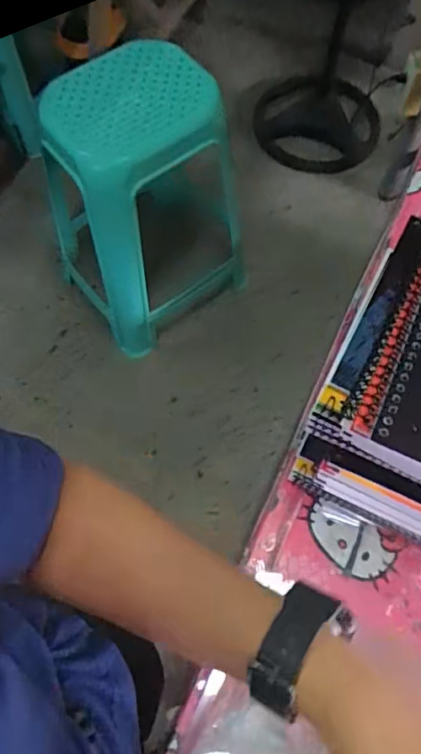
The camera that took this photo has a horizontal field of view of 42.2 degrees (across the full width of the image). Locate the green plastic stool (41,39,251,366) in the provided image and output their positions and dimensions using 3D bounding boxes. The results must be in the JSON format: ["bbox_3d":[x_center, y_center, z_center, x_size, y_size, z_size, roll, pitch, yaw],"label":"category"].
[{"bbox_3d":[-0.176,-0.377,1.274,0.380,0.609,0.408,-23,68,-9],"label":"green plastic stool"}]

